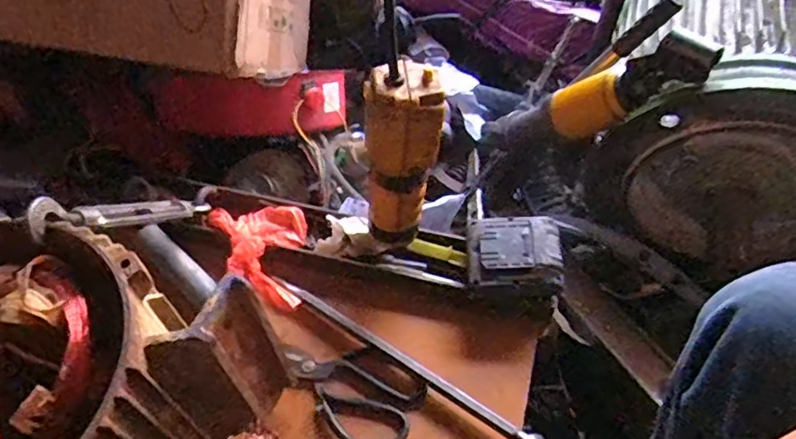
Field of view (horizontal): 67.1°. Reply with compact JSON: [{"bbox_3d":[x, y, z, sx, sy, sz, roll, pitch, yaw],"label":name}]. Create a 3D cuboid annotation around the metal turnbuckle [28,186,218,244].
[{"bbox_3d":[-0.234,-0.011,0.560,0.025,0.285,0.029,5,94,6],"label":"metal turnbuckle"}]

